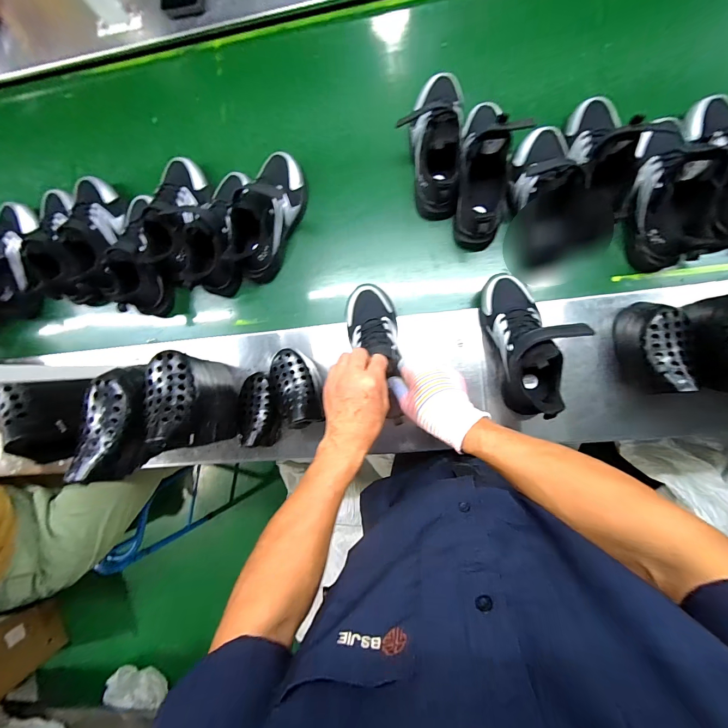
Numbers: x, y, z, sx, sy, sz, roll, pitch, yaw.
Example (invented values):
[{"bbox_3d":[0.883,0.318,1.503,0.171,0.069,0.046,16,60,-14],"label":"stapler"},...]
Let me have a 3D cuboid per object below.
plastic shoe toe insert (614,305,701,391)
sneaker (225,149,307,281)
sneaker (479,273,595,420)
[{"bbox_3d":[0.418,-0.024,0.480,0.064,0.105,0.131,-5,92,7],"label":"plastic shoe toe insert"},{"bbox_3d":[-0.174,-0.260,0.578,0.081,0.124,0.219,23,95,5],"label":"sneaker"},{"bbox_3d":[0.249,-0.037,0.488,0.103,0.104,0.208,-16,91,7],"label":"sneaker"}]

